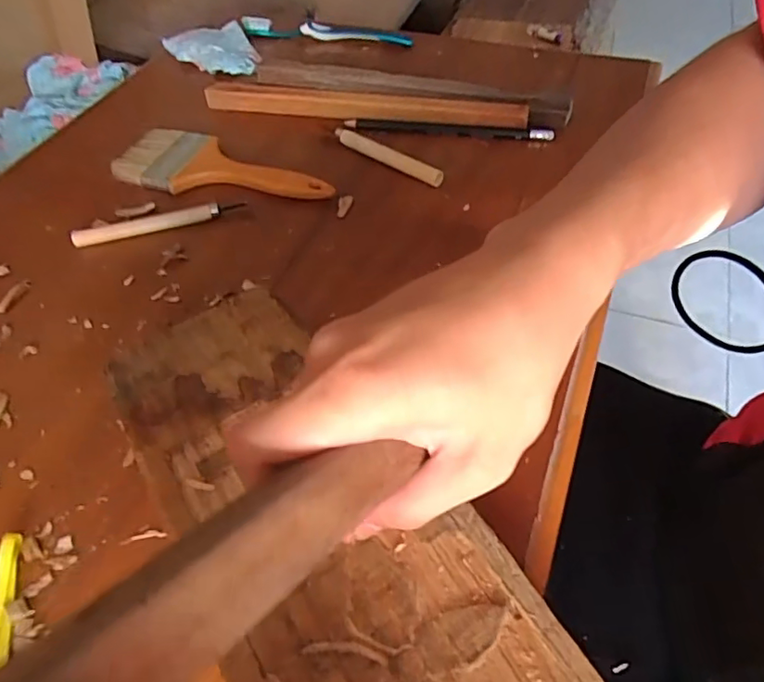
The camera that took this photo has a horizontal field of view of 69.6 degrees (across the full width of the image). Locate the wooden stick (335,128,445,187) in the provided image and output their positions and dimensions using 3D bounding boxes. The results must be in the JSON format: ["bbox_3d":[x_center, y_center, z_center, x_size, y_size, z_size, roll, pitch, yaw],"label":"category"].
[{"bbox_3d":[0.004,-0.149,0.442,0.109,0.012,0.010,34,62,28],"label":"wooden stick"}]

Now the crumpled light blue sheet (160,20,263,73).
[{"bbox_3d":[-0.168,-0.308,0.571,0.075,0.021,0.109,-38,58,-22],"label":"crumpled light blue sheet"}]

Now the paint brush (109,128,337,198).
[{"bbox_3d":[-0.127,-0.136,0.443,0.187,0.015,0.064,17,55,18],"label":"paint brush"}]

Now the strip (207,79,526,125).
[{"bbox_3d":[-0.019,-0.208,0.483,0.286,0.022,0.021,10,53,13],"label":"strip"}]

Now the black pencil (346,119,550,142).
[{"bbox_3d":[0.055,-0.179,0.463,0.172,0.009,0.013,8,53,12],"label":"black pencil"}]

